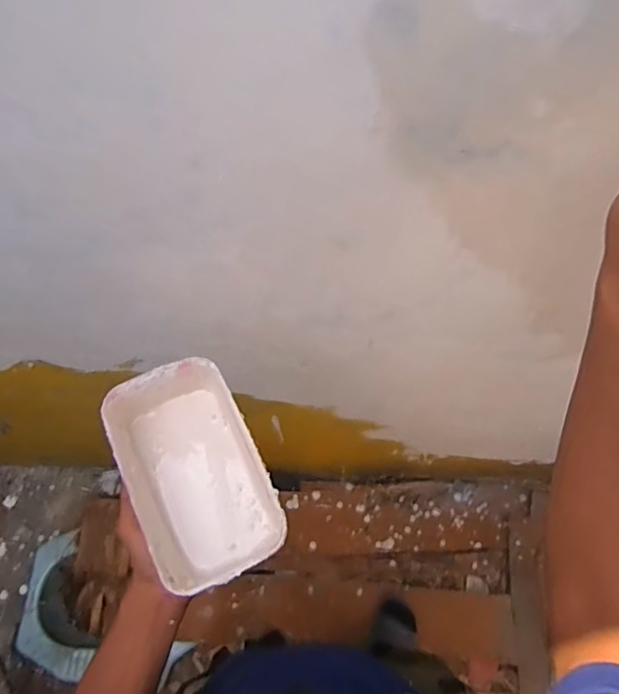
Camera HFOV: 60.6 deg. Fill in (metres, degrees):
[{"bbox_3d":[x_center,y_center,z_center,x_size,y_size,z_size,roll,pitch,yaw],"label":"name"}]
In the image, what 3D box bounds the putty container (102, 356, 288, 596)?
[{"bbox_3d":[-0.101,0.113,0.480,0.107,0.076,0.185,-26,67,-12],"label":"putty container"}]

